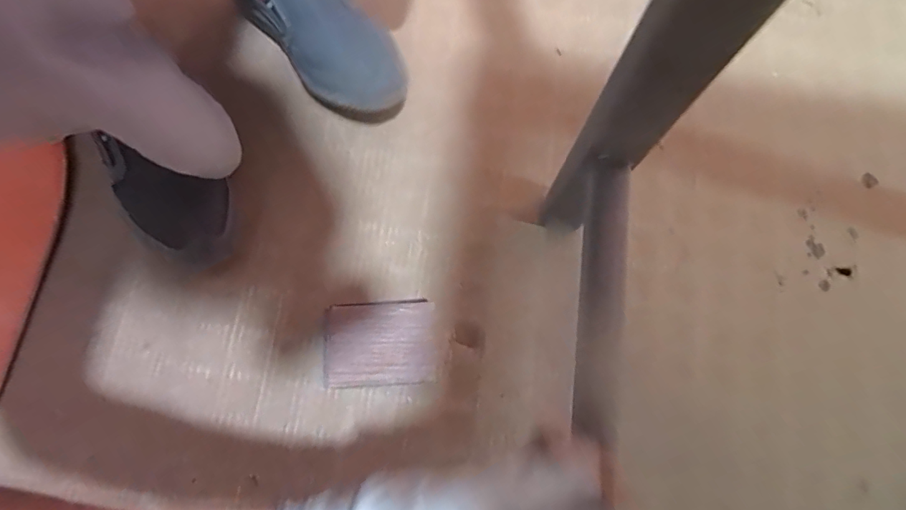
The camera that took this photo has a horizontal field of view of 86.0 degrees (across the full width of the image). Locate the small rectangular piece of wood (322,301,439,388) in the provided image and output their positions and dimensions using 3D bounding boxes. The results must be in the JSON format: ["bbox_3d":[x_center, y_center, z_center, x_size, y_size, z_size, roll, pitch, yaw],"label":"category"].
[{"bbox_3d":[-0.065,0.081,0.443,0.104,0.036,0.076,-4,75,0],"label":"small rectangular piece of wood"}]

